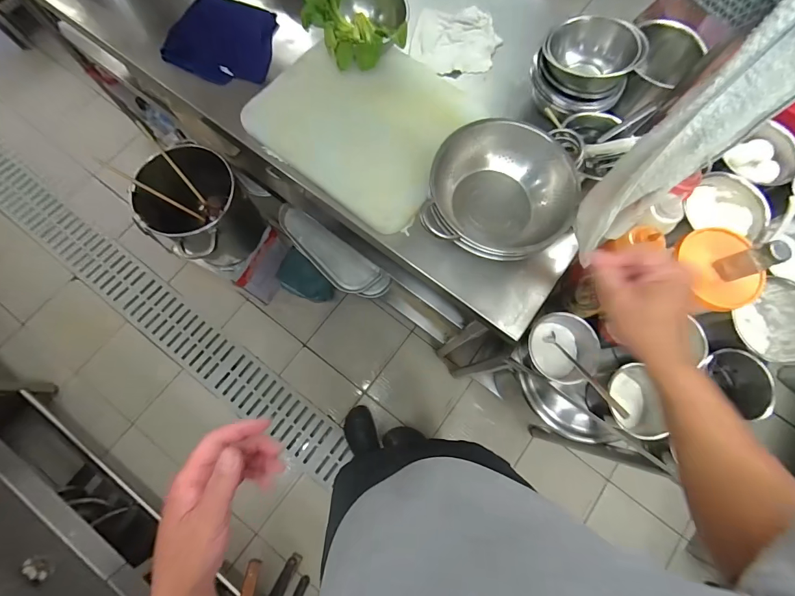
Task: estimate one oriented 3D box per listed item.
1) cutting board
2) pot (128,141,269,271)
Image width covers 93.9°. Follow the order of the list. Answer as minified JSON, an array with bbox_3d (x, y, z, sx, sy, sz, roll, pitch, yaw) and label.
[{"bbox_3d":[-0.067,-0.357,0.730,0.410,0.022,0.328,37,83,11],"label":"cutting board"},{"bbox_3d":[-0.556,-0.237,1.104,0.247,0.307,0.263,0,76,-1],"label":"pot"}]

